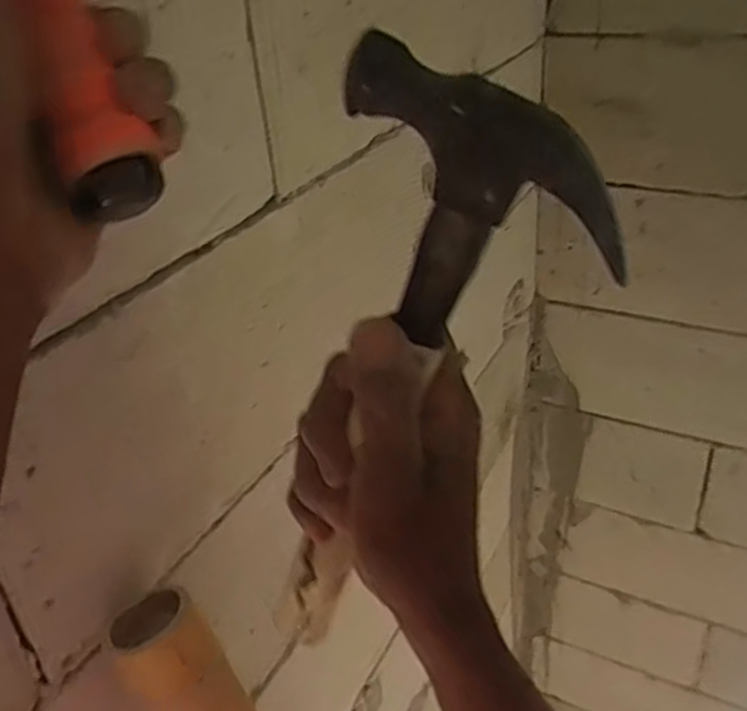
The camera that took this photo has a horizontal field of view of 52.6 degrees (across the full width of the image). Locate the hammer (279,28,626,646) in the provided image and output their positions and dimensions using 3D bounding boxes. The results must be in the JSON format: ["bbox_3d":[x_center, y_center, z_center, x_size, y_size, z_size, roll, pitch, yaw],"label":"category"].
[{"bbox_3d":[0.002,0.028,0.306,0.098,0.273,0.024,20,34,-1],"label":"hammer"}]

